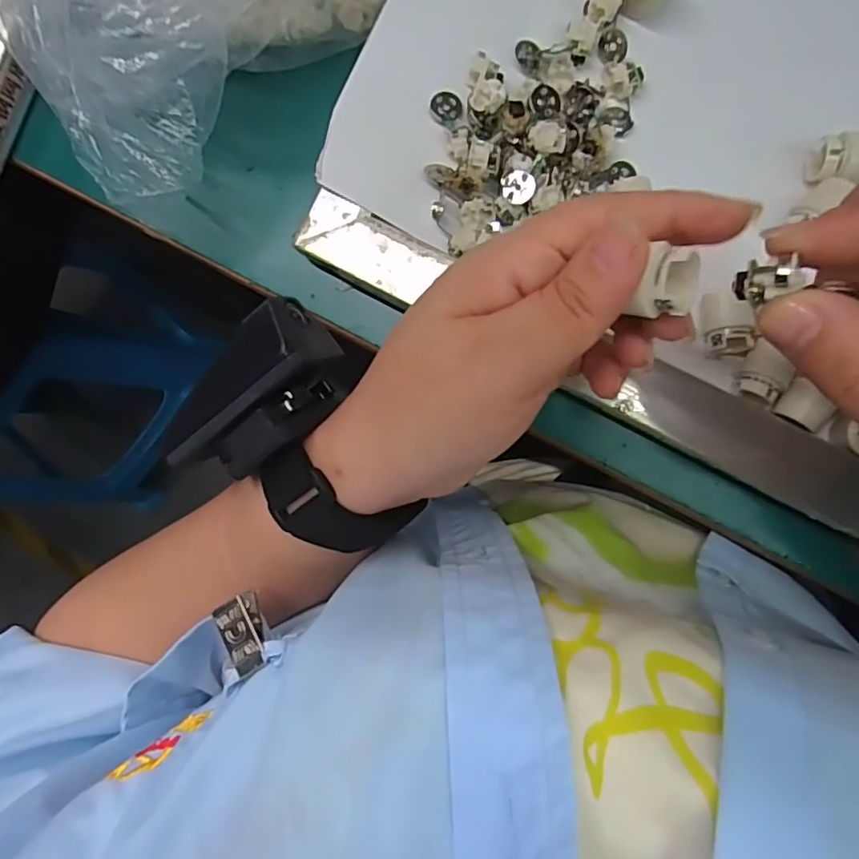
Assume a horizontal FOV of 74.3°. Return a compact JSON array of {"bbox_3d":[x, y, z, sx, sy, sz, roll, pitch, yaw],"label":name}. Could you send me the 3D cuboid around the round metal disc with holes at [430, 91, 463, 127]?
[{"bbox_3d":[0.008,-0.151,0.267,0.014,0.004,0.015,0,91,8],"label":"round metal disc with holes"}]

